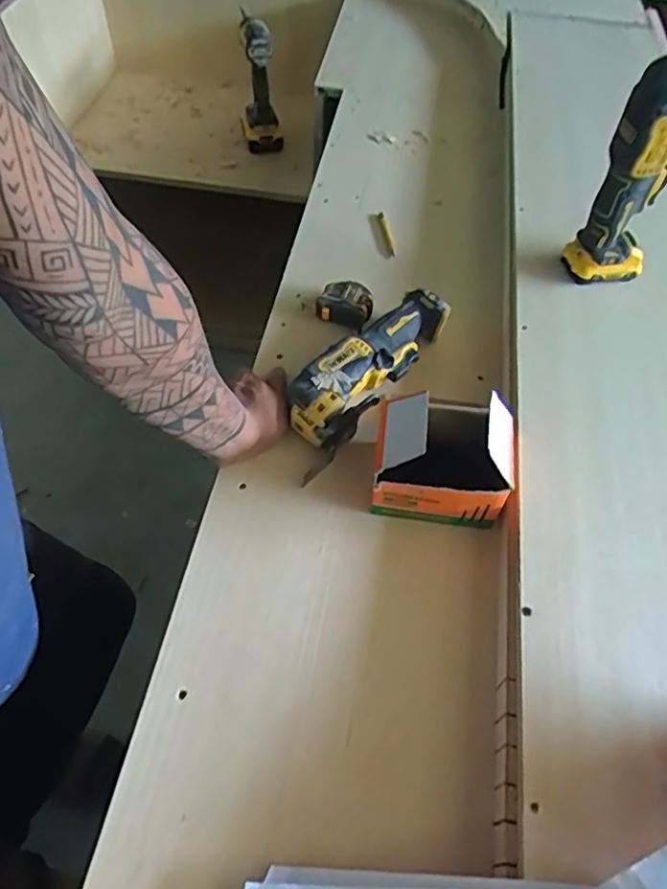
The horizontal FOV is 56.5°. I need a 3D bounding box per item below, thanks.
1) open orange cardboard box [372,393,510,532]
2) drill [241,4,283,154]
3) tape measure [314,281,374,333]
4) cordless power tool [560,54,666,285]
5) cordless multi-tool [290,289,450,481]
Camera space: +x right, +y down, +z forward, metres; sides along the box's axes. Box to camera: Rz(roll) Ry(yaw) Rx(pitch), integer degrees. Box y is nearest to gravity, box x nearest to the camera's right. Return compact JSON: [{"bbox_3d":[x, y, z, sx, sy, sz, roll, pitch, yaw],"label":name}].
[{"bbox_3d":[0.106,0.017,0.625,0.130,0.105,0.096,5,56,1],"label":"open orange cardboard box"},{"bbox_3d":[-0.161,-0.762,1.358,0.090,0.286,0.143,-3,56,-4],"label":"drill"},{"bbox_3d":[0.015,-0.178,0.797,0.070,0.038,0.059,24,58,14],"label":"tape measure"},{"bbox_3d":[0.336,-0.285,0.688,0.090,0.300,0.081,27,59,15],"label":"cordless power tool"},{"bbox_3d":[0.032,-0.083,0.718,0.082,0.064,0.254,33,61,19],"label":"cordless multi-tool"}]

